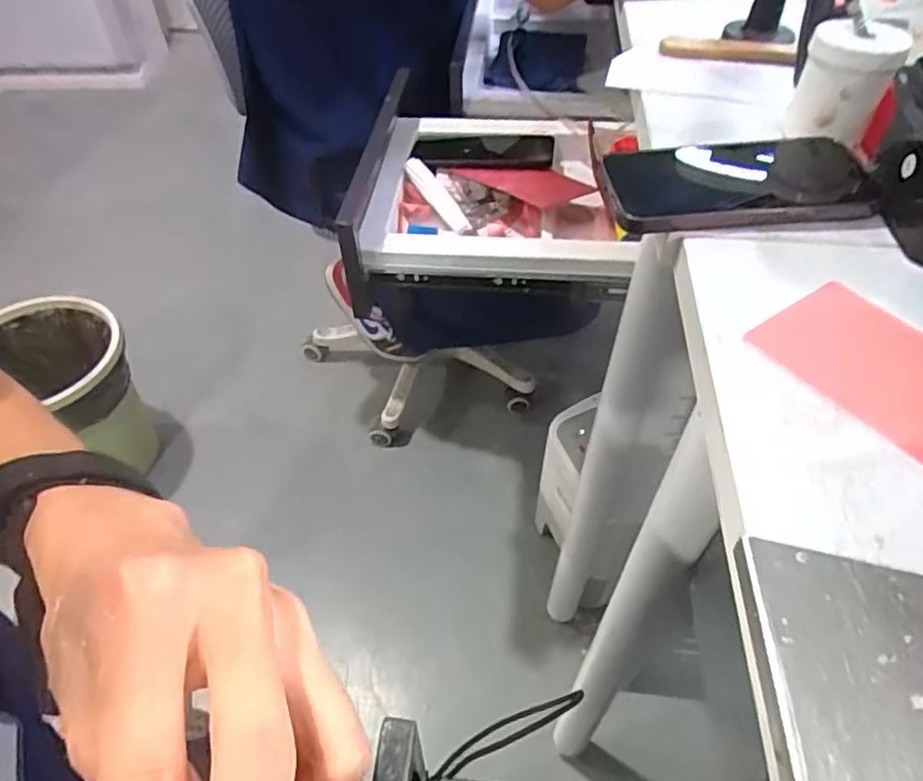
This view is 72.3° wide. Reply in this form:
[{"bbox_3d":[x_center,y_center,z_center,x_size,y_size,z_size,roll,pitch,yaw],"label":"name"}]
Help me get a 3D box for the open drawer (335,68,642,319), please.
[{"bbox_3d":[0.025,-0.216,0.657,0.263,0.084,0.290,1,49,0],"label":"open drawer"}]

